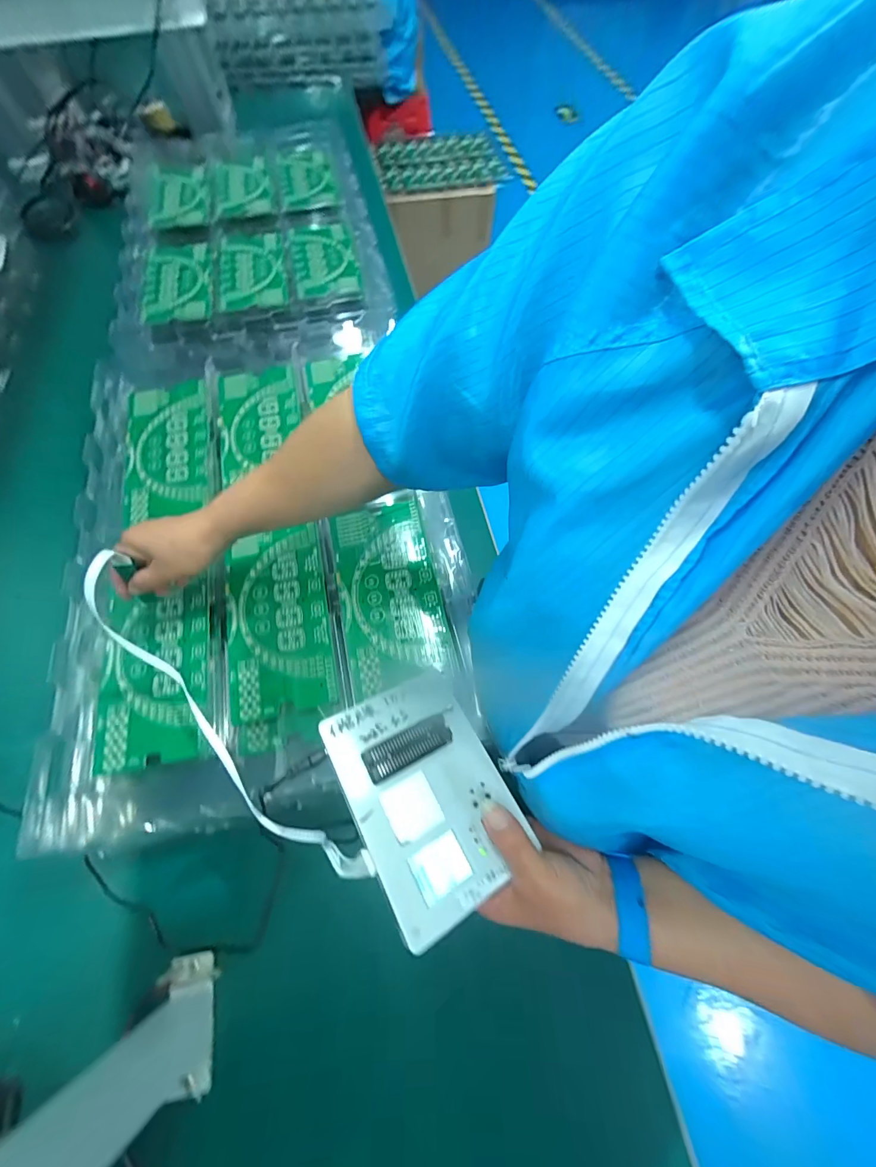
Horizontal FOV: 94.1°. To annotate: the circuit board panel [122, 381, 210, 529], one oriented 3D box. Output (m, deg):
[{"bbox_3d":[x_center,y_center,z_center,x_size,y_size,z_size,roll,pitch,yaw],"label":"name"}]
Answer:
[{"bbox_3d":[-0.379,-0.193,0.572,0.110,0.008,0.219,-10,72,-4],"label":"circuit board panel"}]

